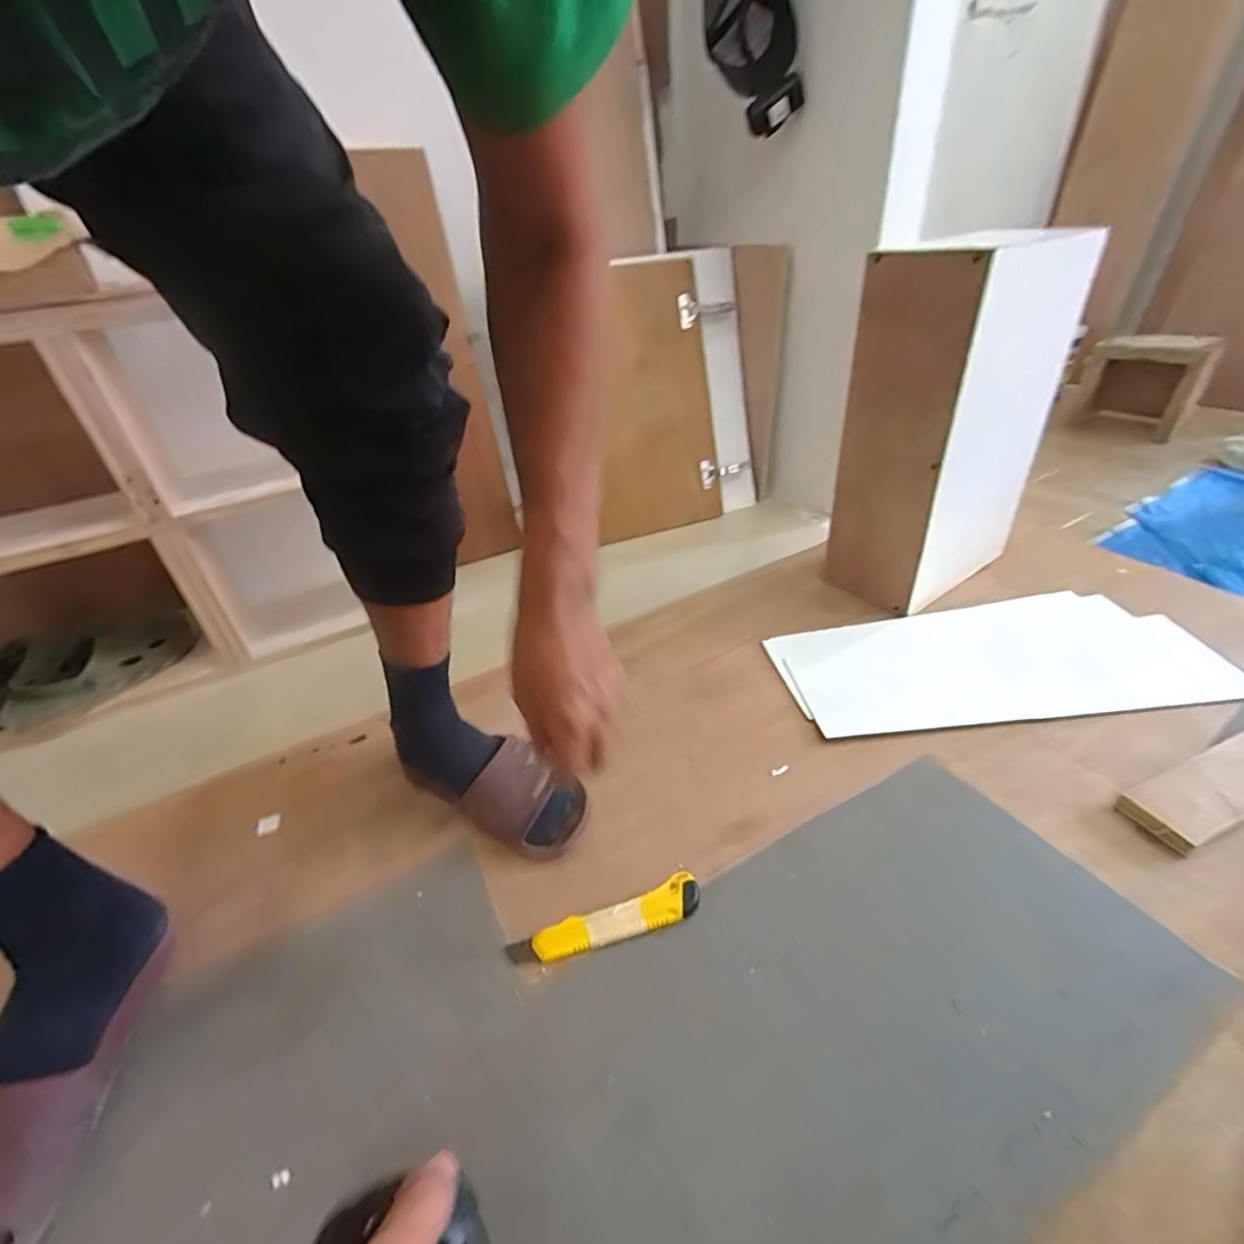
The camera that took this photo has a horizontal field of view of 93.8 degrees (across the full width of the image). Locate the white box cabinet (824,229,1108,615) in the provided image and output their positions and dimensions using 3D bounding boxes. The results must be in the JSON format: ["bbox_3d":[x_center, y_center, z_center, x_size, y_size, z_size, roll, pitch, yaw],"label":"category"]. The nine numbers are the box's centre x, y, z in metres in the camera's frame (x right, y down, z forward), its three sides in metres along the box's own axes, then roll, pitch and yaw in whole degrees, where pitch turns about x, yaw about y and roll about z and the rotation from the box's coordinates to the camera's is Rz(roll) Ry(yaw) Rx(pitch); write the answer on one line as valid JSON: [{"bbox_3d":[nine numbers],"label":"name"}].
[{"bbox_3d":[0.451,-0.241,0.820,0.318,0.491,0.165,-24,39,-25],"label":"white box cabinet"}]

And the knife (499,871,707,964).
[{"bbox_3d":[-0.012,0.255,0.490,0.163,0.017,0.035,-15,35,-13],"label":"knife"}]

